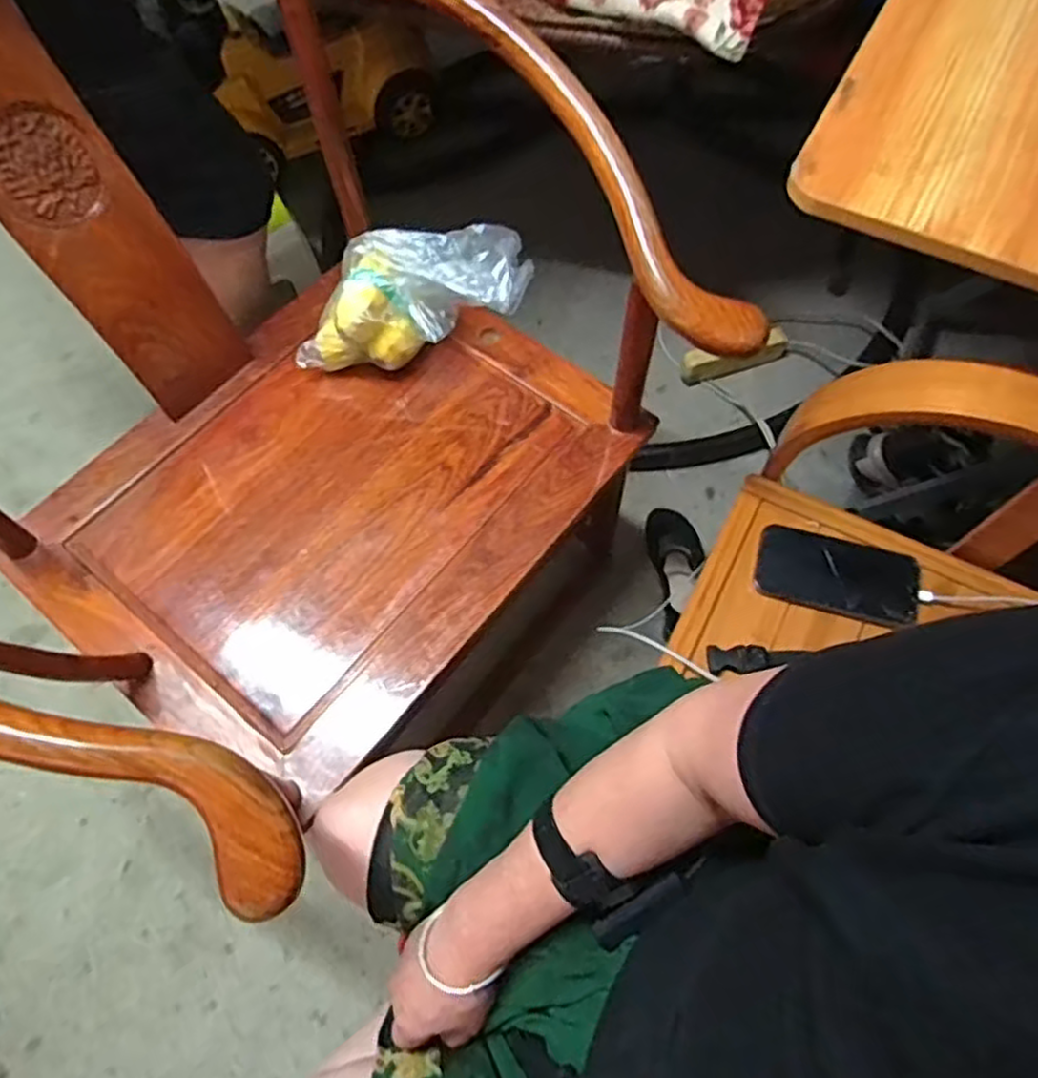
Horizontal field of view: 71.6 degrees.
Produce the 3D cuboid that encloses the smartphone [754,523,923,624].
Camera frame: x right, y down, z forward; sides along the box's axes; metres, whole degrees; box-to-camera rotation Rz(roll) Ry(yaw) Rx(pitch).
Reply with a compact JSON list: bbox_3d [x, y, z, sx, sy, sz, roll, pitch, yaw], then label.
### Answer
[{"bbox_3d":[0.330,0.037,0.750,0.160,0.017,0.083,16,63,9],"label":"smartphone"}]

